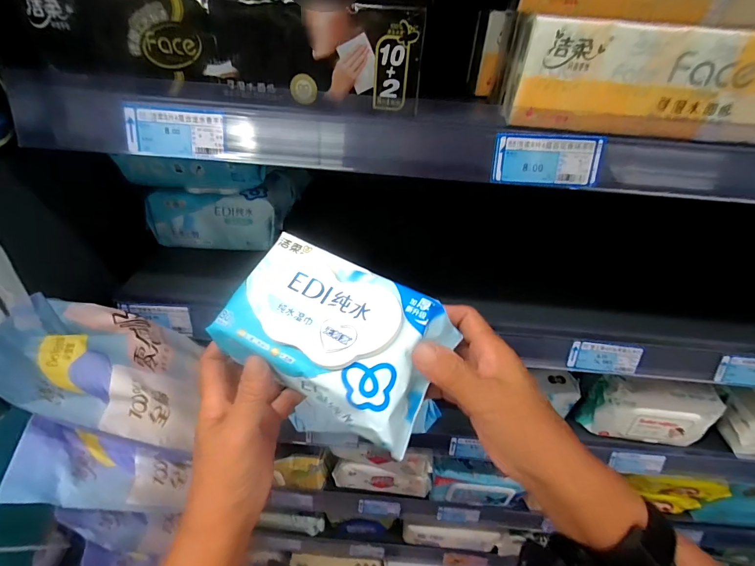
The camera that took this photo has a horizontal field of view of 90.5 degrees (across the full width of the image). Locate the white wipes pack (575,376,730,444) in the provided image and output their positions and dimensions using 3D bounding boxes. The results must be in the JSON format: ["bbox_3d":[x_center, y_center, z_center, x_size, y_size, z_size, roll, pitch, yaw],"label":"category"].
[{"bbox_3d":[0.415,0.194,0.564,0.185,0.102,0.047,6,37,3],"label":"white wipes pack"}]

